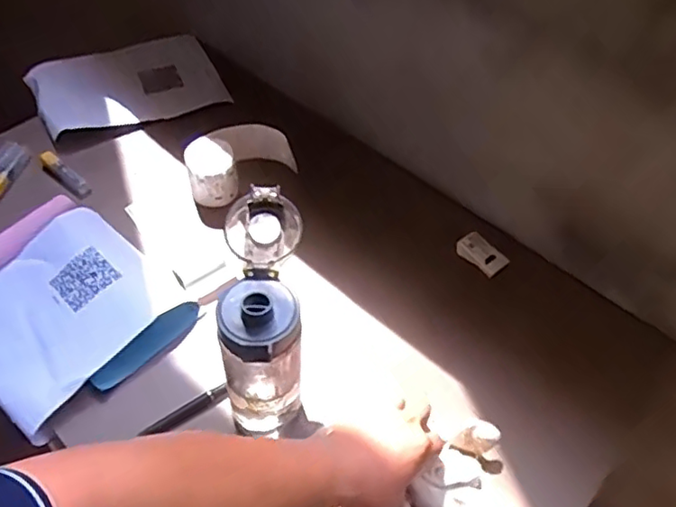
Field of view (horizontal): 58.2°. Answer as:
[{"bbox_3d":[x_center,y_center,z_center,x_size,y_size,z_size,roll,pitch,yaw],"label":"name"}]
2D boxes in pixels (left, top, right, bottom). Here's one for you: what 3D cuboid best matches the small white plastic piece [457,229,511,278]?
[{"bbox_3d":[0.189,0.000,0.794,0.064,0.016,0.040,37,57,24],"label":"small white plastic piece"}]

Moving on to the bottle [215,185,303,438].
[{"bbox_3d":[-0.069,0.063,0.578,0.064,0.194,0.148,1,50,-3],"label":"bottle"}]

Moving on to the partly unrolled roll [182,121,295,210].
[{"bbox_3d":[-0.140,-0.129,0.837,0.094,0.077,0.140,35,57,23],"label":"partly unrolled roll"}]

